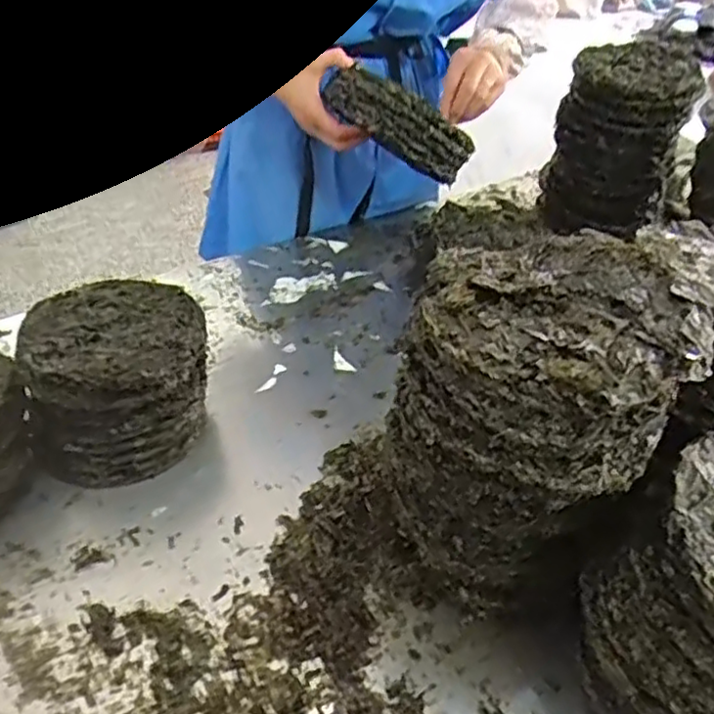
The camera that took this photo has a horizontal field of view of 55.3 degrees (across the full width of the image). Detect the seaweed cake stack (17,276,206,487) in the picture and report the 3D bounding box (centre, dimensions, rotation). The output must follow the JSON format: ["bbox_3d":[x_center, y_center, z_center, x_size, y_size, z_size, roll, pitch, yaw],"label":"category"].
[{"bbox_3d":[-0.282,0.021,0.812,0.200,0.153,0.209,-2,39,-7],"label":"seaweed cake stack"}]

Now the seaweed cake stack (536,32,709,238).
[{"bbox_3d":[0.462,-0.384,1.227,0.219,0.295,0.183,15,43,13],"label":"seaweed cake stack"}]

